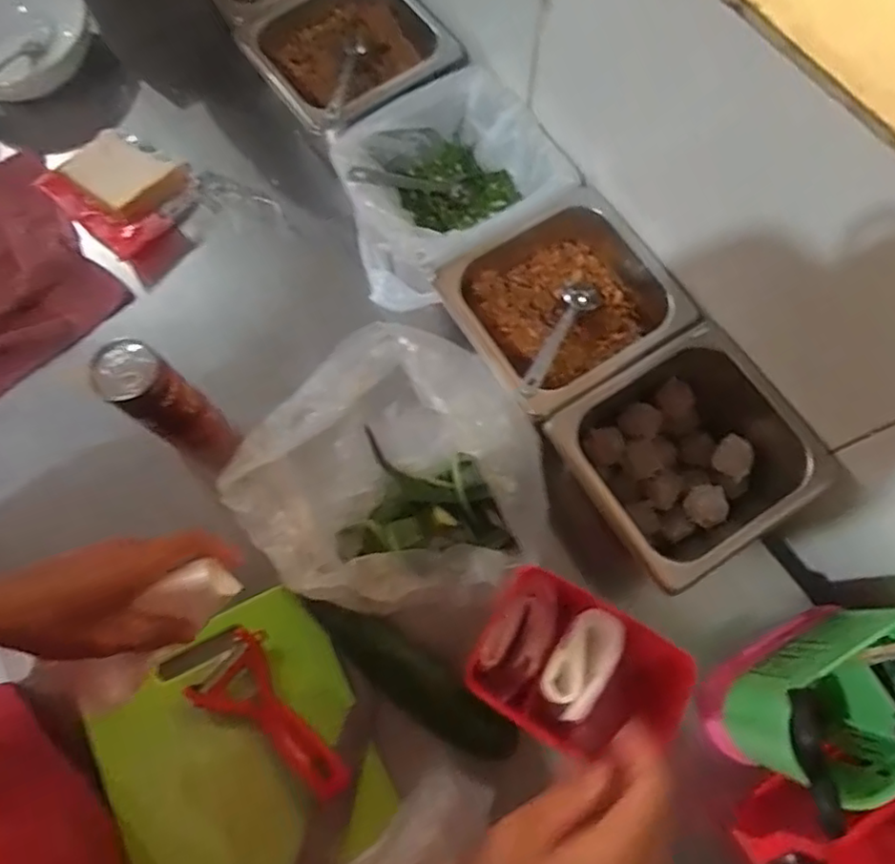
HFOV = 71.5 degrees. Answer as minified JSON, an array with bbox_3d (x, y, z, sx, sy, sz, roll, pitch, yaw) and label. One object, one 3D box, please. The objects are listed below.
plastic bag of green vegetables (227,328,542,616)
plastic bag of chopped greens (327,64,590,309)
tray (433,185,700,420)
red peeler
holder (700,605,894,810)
[{"bbox_3d":[-0.044,0.045,0.501,0.206,0.132,0.195,-33,74,-10],"label":"plastic bag of green vegetables"},{"bbox_3d":[0.000,-0.226,0.593,0.195,0.096,0.168,-33,74,-10],"label":"plastic bag of chopped greens"},{"bbox_3d":[0.100,-0.108,0.546,0.166,0.065,0.162,-29,74,-9],"label":"tray"},{"bbox_3d":[-0.138,0.233,0.493,0.068,0.008,0.143,-42,76,-12],"label":"red peeler"},{"bbox_3d":[0.289,0.190,0.454,0.160,0.135,0.081,-28,74,-8],"label":"holder"}]

